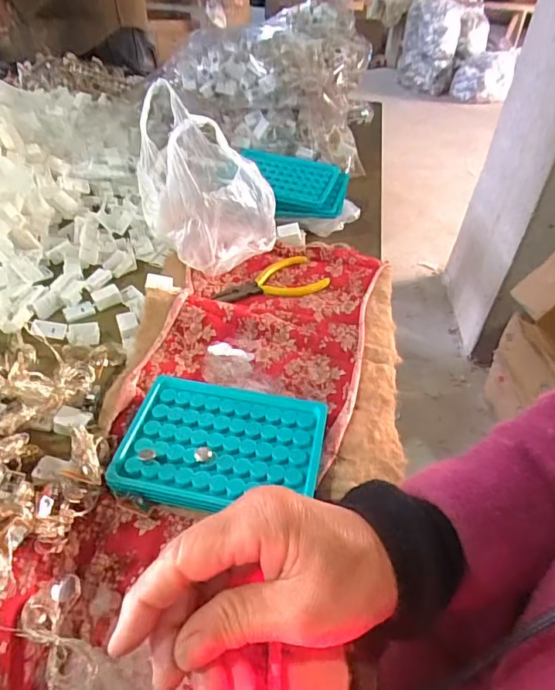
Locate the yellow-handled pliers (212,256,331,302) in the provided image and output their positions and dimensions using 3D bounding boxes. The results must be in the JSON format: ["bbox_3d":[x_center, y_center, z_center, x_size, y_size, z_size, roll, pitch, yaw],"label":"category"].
[{"bbox_3d":[-0.010,-0.067,0.517,0.117,0.006,0.062,-11,44,-17],"label":"yellow-handled pliers"}]

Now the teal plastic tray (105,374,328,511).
[{"bbox_3d":[-0.037,0.070,0.351,0.133,0.022,0.094,8,42,4],"label":"teal plastic tray"}]

